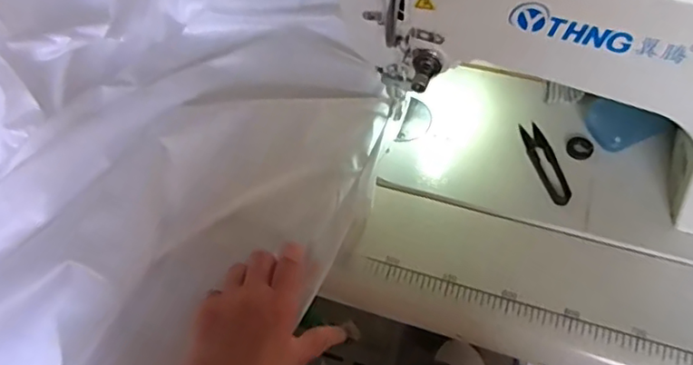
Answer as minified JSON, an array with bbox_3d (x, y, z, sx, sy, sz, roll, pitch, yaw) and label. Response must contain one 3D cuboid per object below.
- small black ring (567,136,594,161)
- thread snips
[{"bbox_3d":[0.229,-0.034,0.575,0.024,0.004,0.027,27,62,20],"label":"small black ring"},{"bbox_3d":[0.191,-0.019,0.568,0.022,0.006,0.093,-12,56,-5],"label":"thread snips"}]

